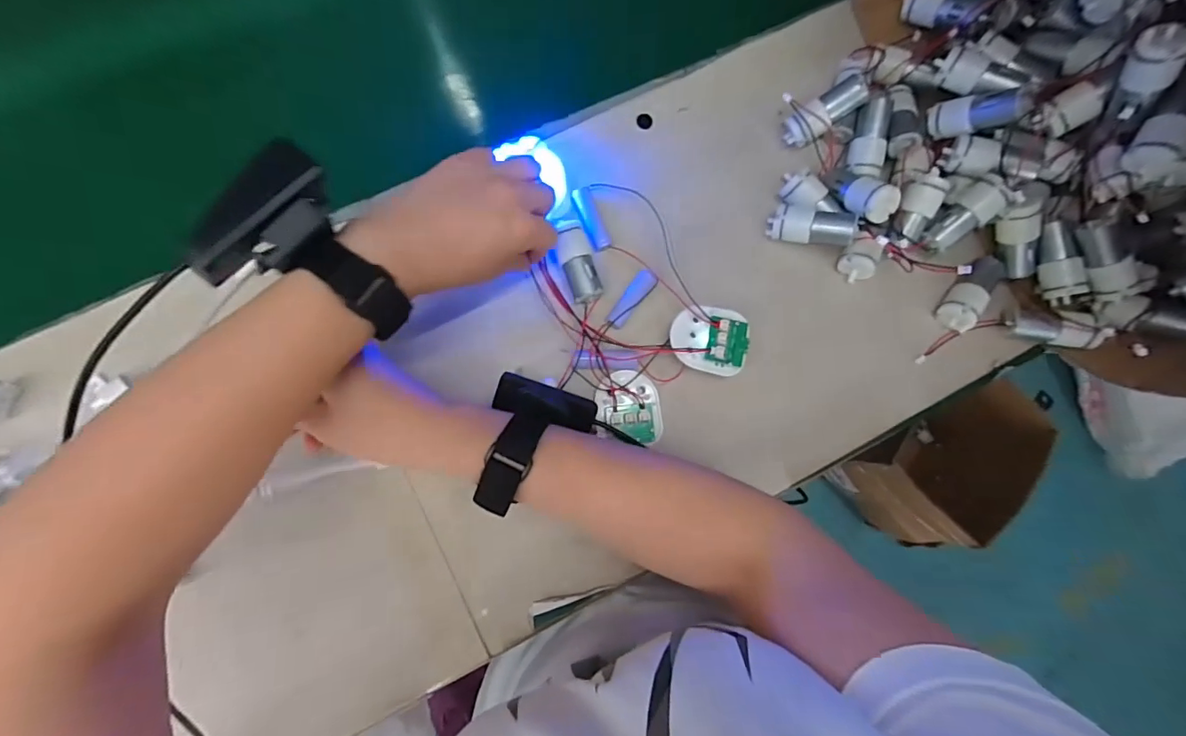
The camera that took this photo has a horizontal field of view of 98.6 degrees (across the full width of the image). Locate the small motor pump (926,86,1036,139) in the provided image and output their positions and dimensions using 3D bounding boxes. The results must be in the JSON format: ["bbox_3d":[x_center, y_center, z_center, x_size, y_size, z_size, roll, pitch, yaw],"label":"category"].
[{"bbox_3d":[0.286,-0.190,0.378,0.023,0.068,0.024,40,78,-32],"label":"small motor pump"}]

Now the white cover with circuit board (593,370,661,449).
[{"bbox_3d":[0.027,0.030,0.381,0.048,0.007,0.054,-3,82,-6],"label":"white cover with circuit board"}]

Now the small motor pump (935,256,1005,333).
[{"bbox_3d":[0.299,-0.060,0.402,0.023,0.022,0.068,40,80,2],"label":"small motor pump"}]

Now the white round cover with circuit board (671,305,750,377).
[{"bbox_3d":[0.087,-0.022,0.383,0.055,0.018,0.051,9,81,-4],"label":"white round cover with circuit board"}]

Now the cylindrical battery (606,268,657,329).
[{"bbox_3d":[0.029,-0.053,0.389,0.017,0.009,0.050,40,80,2],"label":"cylindrical battery"}]

